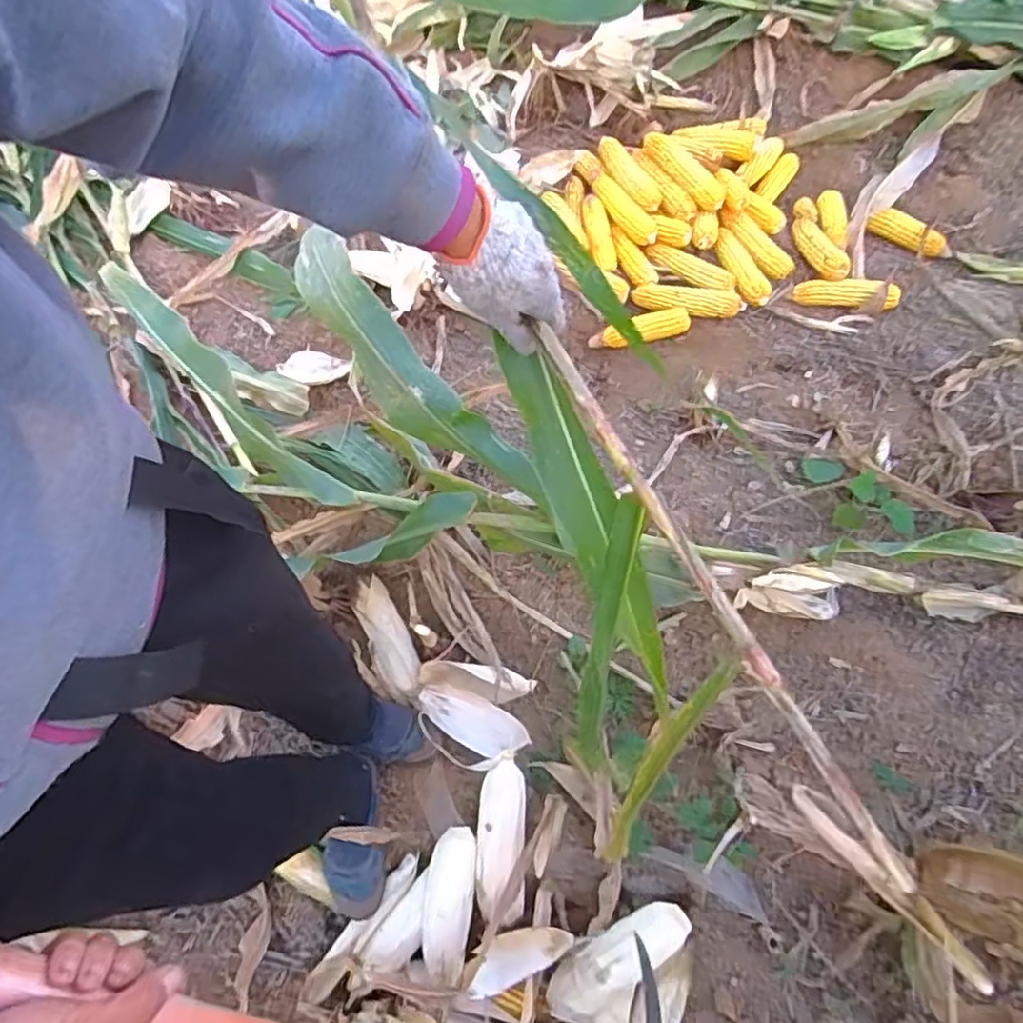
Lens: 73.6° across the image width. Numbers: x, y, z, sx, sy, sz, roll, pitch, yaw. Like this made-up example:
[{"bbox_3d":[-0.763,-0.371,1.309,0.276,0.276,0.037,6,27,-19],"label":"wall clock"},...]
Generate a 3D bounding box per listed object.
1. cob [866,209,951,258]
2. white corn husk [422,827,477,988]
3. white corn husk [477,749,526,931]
[{"bbox_3d":[0.883,-0.616,1.512,0.185,0.061,0.047,25,72,16],"label":"cob"},{"bbox_3d":[-0.089,0.557,0.976,0.078,0.043,0.194,0,67,6],"label":"white corn husk"},{"bbox_3d":[-0.016,0.478,1.005,0.069,0.050,0.216,-2,67,5],"label":"white corn husk"}]

